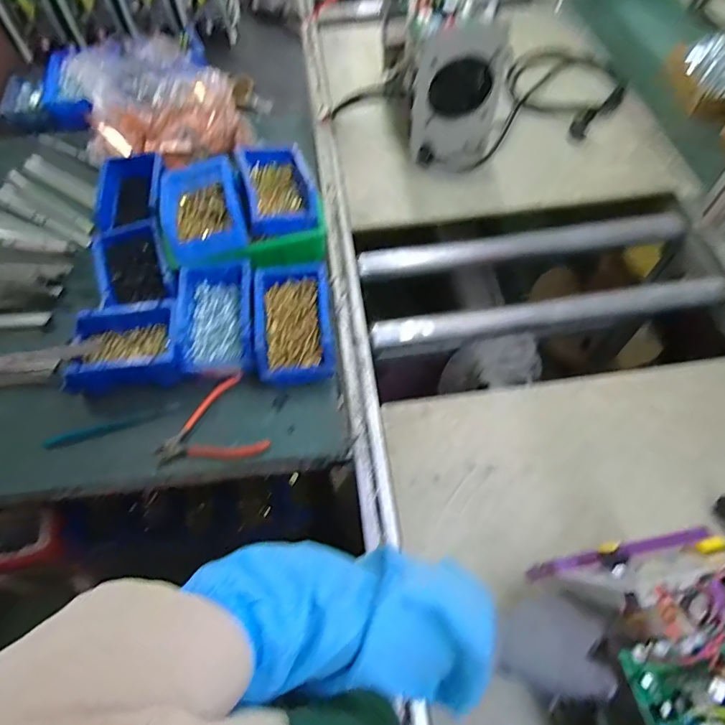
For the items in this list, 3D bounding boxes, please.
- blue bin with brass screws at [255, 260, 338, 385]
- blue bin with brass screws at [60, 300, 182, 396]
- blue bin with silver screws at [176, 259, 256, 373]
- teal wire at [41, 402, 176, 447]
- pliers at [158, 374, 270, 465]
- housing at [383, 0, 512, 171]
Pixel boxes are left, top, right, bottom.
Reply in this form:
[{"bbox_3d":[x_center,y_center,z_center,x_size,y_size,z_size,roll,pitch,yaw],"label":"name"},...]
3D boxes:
[{"bbox_3d":[-0.094,-0.054,0.668,0.106,0.066,0.172,-7,62,0],"label":"blue bin with brass screws"},{"bbox_3d":[-0.329,-0.019,0.661,0.164,0.073,0.108,-4,62,1],"label":"blue bin with brass screws"},{"bbox_3d":[-0.206,-0.064,0.681,0.106,0.066,0.168,-7,62,-1],"label":"blue bin with silver screws"},{"bbox_3d":[-0.344,0.087,0.650,0.183,0.014,0.015,-17,62,-6],"label":"teal wire"},{"bbox_3d":[-0.211,0.091,0.638,0.138,0.011,0.122,-23,63,-9],"label":"pliers"},{"bbox_3d":[0.135,-0.571,0.884,0.154,0.229,0.332,-11,60,-5],"label":"housing"}]

